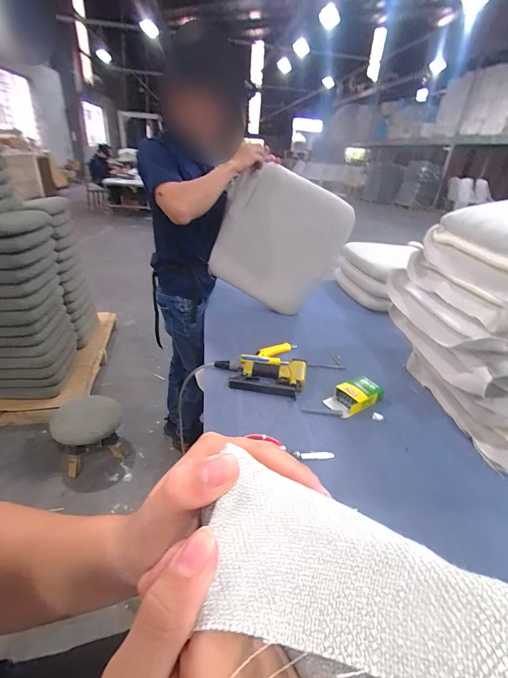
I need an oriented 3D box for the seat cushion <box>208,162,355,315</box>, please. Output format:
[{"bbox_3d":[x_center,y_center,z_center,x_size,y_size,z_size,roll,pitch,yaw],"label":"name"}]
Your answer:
[{"bbox_3d":[0.096,-0.346,1.231,0.484,0.498,0.048,15,45,-23],"label":"seat cushion"}]

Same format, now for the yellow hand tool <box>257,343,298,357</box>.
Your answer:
[{"bbox_3d":[0.073,0.032,1.009,0.150,0.023,0.030,-16,36,-31],"label":"yellow hand tool"}]

